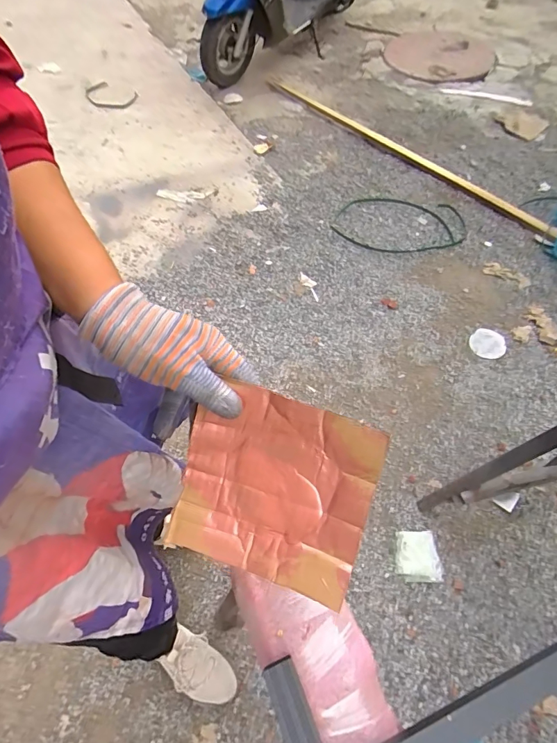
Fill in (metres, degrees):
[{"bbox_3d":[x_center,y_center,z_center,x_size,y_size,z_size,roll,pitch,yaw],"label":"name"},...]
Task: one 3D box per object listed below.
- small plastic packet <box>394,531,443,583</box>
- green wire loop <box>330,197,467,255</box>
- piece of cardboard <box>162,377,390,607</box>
[{"bbox_3d":[0.354,0.472,1.036,0.109,0.011,0.117,1,59,0],"label":"small plastic packet"},{"bbox_3d":[0.524,-0.627,1.736,0.565,0.041,0.395,13,57,2],"label":"green wire loop"},{"bbox_3d":[-0.005,0.095,0.331,0.151,0.013,0.147,16,97,12],"label":"piece of cardboard"}]

